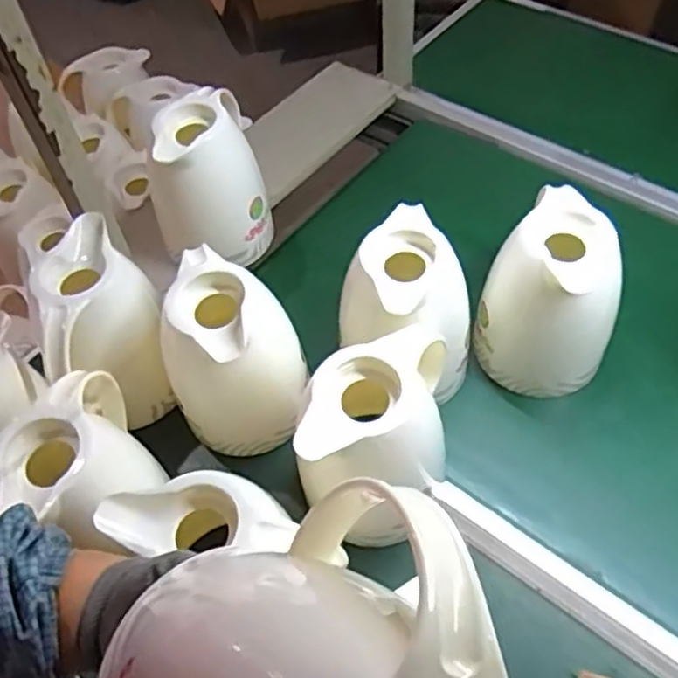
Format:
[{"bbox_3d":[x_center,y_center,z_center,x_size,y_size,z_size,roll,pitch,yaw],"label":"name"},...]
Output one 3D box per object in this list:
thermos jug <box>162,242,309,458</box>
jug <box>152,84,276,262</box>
[{"bbox_3d":[-0.112,0.010,0.718,0.135,0.176,0.154,-17,55,-9],"label":"thermos jug"},{"bbox_3d":[-0.157,-0.194,0.862,0.123,0.178,0.136,-8,54,-2],"label":"jug"}]

